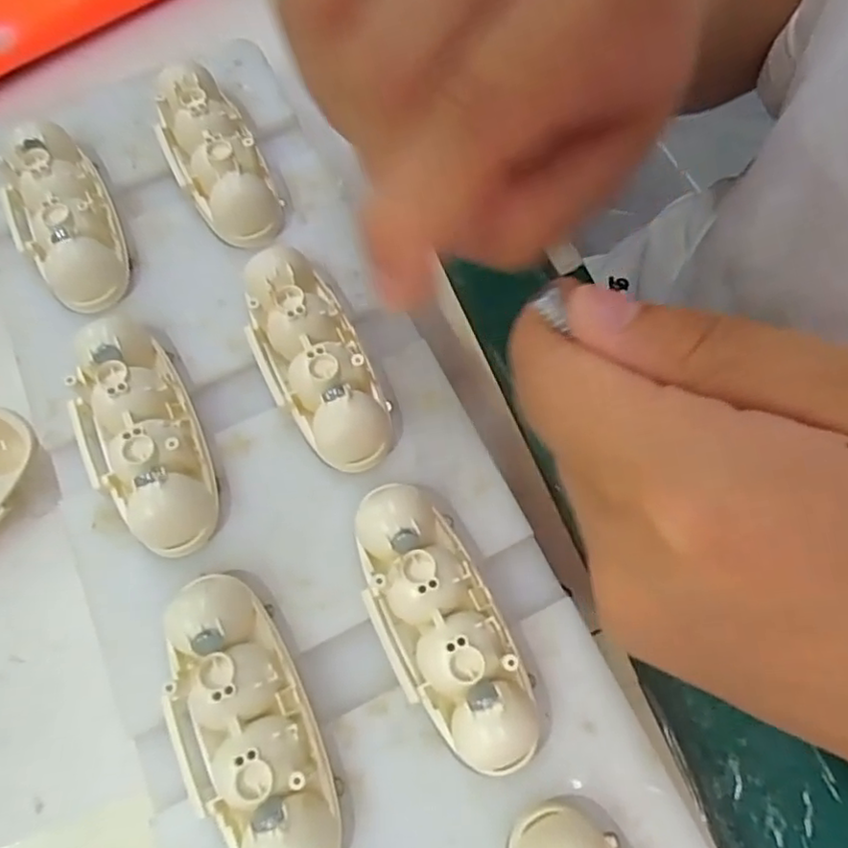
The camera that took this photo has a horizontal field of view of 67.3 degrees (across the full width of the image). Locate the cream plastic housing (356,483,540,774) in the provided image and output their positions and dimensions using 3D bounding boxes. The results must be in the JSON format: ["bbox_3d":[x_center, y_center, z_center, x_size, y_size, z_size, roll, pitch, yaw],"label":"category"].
[{"bbox_3d":[0.003,0.042,0.137,0.024,0.015,0.061,-23,72,-7],"label":"cream plastic housing"}]

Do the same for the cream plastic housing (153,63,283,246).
[{"bbox_3d":[-0.061,-0.078,0.185,0.025,0.016,0.058,-27,71,-8],"label":"cream plastic housing"}]

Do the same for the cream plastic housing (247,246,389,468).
[{"bbox_3d":[-0.028,-0.017,0.160,0.023,0.014,0.059,-27,72,-8],"label":"cream plastic housing"}]

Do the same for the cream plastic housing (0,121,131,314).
[{"bbox_3d":[-0.101,-0.059,0.179,0.024,0.016,0.059,-25,71,-7],"label":"cream plastic housing"}]

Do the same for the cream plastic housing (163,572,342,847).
[{"bbox_3d":[-0.038,0.060,0.130,0.023,0.018,0.063,-25,72,-7],"label":"cream plastic housing"}]

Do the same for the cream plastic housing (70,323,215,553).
[{"bbox_3d":[-0.069,0.002,0.154,0.025,0.015,0.060,-25,72,-7],"label":"cream plastic housing"}]

